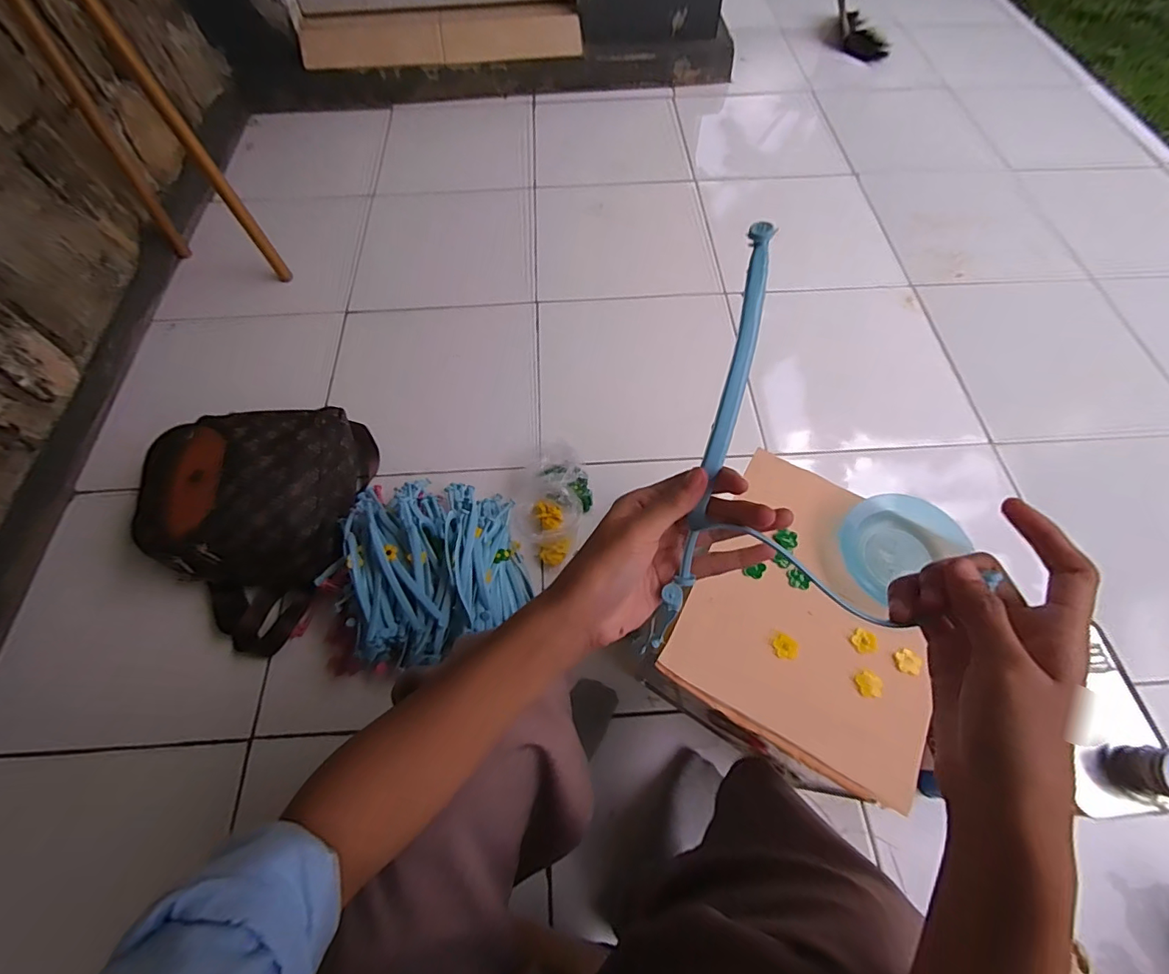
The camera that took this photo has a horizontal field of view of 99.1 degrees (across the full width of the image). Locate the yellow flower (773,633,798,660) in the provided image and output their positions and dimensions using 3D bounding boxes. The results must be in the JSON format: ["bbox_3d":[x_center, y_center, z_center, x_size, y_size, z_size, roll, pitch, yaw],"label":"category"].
[{"bbox_3d":[0.198,0.157,0.489,0.023,0.004,0.023,6,63,4],"label":"yellow flower"}]

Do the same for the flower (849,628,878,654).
[{"bbox_3d":[0.274,0.151,0.489,0.020,0.010,0.023,-23,65,-11],"label":"flower"}]

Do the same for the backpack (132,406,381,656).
[{"bbox_3d":[-0.490,0.043,0.747,0.260,0.185,0.370,-3,62,-1],"label":"backpack"}]

